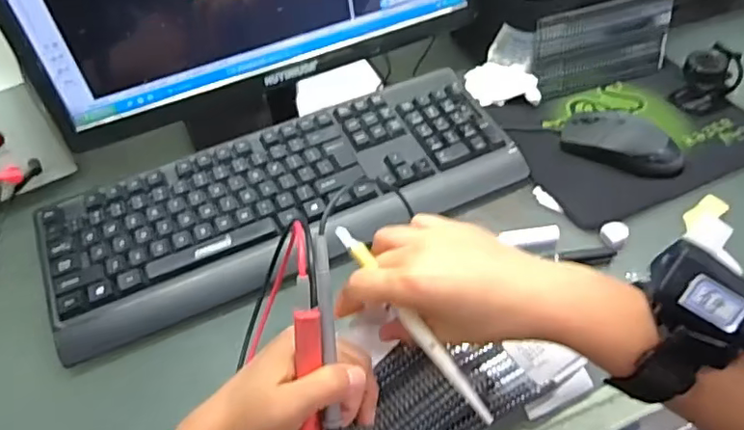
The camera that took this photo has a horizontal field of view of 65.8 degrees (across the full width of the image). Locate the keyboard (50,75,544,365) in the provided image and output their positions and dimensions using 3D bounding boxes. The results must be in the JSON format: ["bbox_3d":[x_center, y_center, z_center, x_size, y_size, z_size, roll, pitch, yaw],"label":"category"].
[{"bbox_3d":[-0.076,-0.020,0.543,0.435,0.045,0.156,-22,50,-14],"label":"keyboard"}]

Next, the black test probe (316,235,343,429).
[{"bbox_3d":[-0.026,0.080,0.342,0.008,0.009,0.133,-4,86,1],"label":"black test probe"}]

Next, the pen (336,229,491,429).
[{"bbox_3d":[0.025,0.066,0.358,0.012,0.009,0.150,-33,75,-22],"label":"pen"}]

